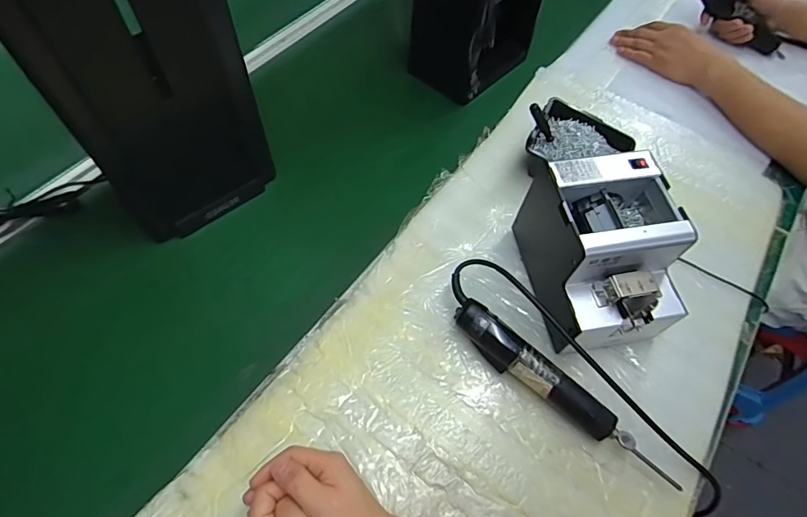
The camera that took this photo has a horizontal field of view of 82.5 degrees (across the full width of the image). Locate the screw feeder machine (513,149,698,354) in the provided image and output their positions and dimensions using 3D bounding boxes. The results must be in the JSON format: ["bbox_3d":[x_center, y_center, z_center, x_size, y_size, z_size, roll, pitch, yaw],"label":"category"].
[{"bbox_3d":[0.226,-0.004,0.529,0.140,0.145,0.175,-7,59,-6],"label":"screw feeder machine"}]

